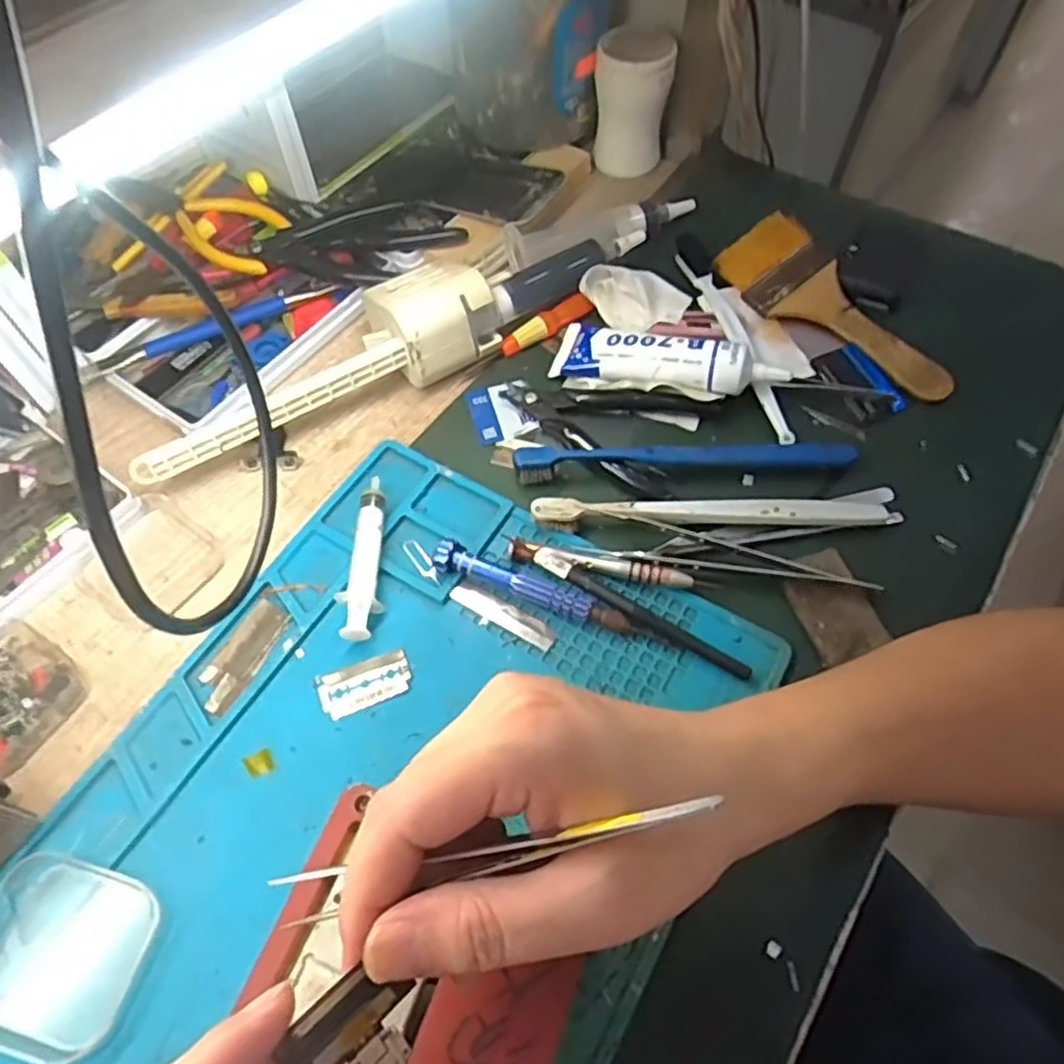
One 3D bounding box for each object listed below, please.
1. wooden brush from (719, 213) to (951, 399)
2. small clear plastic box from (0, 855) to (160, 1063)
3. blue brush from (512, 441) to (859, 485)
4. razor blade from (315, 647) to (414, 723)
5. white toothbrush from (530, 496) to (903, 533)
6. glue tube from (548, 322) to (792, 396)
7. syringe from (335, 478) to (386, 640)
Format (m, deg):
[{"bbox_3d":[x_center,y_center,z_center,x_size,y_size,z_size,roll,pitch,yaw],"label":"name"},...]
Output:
[{"bbox_3d":[0.195,-0.143,0.458,0.066,0.024,0.162,-35,64,-18],"label":"wooden brush"},{"bbox_3d":[-0.190,0.165,0.287,0.068,0.012,0.062,11,59,8],"label":"small clear plastic box"},{"bbox_3d":[0.082,-0.039,0.401,0.182,0.015,0.020,0,59,2],"label":"blue brush"},{"bbox_3d":[-0.080,0.071,0.347,0.042,0.004,0.023,-20,60,-11],"label":"razor blade"},{"bbox_3d":[0.097,-0.010,0.384,0.190,0.010,0.014,0,59,2],"label":"white toothbrush"},{"bbox_3d":[0.080,-0.105,0.435,0.133,0.029,0.048,17,61,12],"label":"glue tube"},{"bbox_3d":[-0.086,0.013,0.374,0.019,0.014,0.090,-3,59,-1],"label":"syringe"}]

